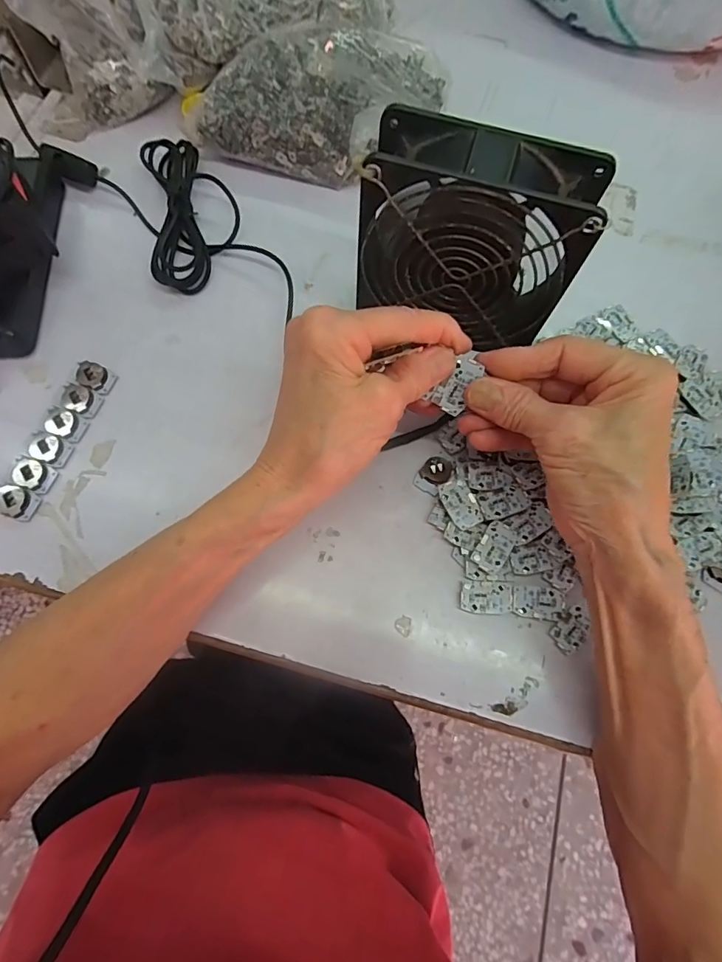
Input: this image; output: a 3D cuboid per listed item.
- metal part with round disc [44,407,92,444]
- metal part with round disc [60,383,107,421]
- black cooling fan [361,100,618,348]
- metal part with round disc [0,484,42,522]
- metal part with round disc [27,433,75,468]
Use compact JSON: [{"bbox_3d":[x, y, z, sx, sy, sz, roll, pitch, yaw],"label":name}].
[{"bbox_3d":[-0.186,-0.035,0.288,0.025,0.006,0.018,17,72,4],"label":"metal part with round disc"},{"bbox_3d":[-0.179,-0.052,0.293,0.026,0.007,0.018,20,72,5],"label":"metal part with round disc"},{"bbox_3d":[0.061,-0.130,0.271,0.119,0.118,0.048,16,72,3],"label":"black cooling fan"},{"bbox_3d":[-0.204,0.013,0.272,0.024,0.008,0.017,21,72,5],"label":"metal part with round disc"},{"bbox_3d":[-0.191,-0.020,0.283,0.023,0.005,0.017,18,72,4],"label":"metal part with round disc"}]

